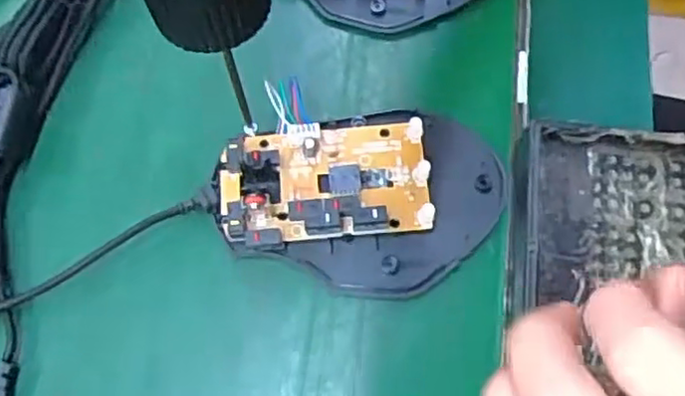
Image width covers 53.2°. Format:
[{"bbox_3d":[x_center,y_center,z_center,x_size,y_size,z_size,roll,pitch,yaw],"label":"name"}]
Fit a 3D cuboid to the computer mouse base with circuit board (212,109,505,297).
[{"bbox_3d":[0.006,-0.001,0.263,0.108,0.018,0.072,1,66,4],"label":"computer mouse base with circuit board"}]

